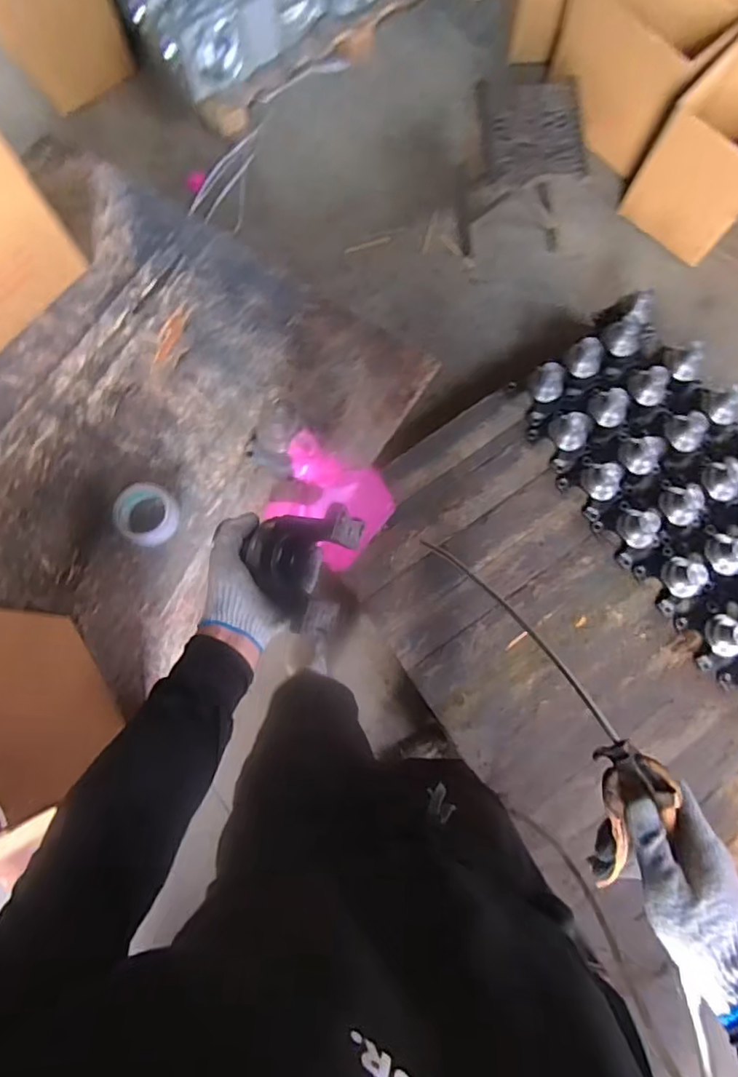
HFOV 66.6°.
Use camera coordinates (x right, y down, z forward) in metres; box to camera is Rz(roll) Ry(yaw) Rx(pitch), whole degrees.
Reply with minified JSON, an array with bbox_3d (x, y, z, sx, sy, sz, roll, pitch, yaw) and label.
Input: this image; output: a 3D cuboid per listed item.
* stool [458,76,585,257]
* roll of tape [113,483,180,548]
[{"bbox_3d":[0.410,-1.019,1.560,0.284,0.296,0.295,0,79,1],"label":"stool"},{"bbox_3d":[-0.390,-0.041,0.984,0.105,0.040,0.105,0,79,1],"label":"roll of tape"}]

